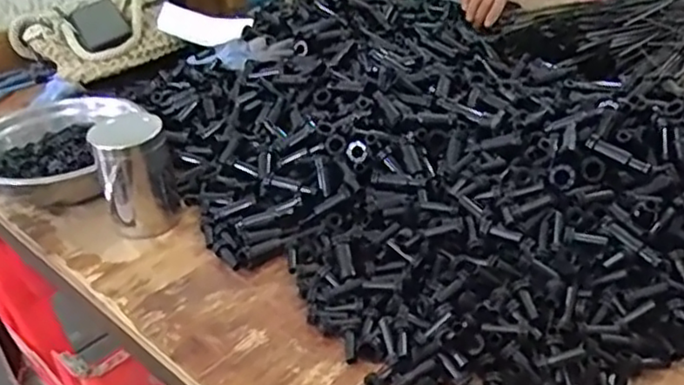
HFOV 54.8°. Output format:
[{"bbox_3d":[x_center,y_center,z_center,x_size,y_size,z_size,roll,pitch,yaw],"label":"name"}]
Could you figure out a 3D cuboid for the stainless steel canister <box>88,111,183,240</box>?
[{"bbox_3d":[-0.222,-0.022,0.723,0.079,0.125,0.090,-14,35,-17],"label":"stainless steel canister"}]

